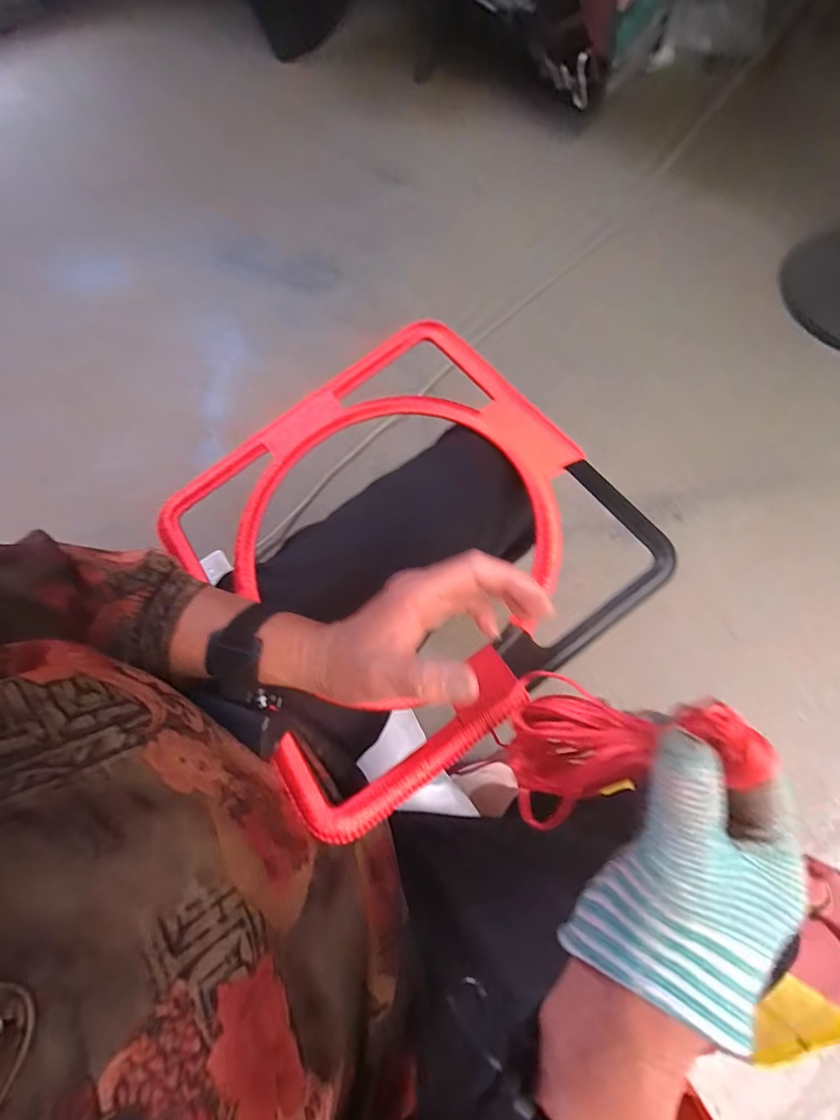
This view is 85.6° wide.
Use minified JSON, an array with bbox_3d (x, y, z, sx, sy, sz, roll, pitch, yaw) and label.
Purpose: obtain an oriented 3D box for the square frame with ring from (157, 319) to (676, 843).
[{"bbox_3d":[-0.024,-0.024,0.385,0.335,0.018,0.344,-37,68,-5],"label":"square frame with ring"}]

